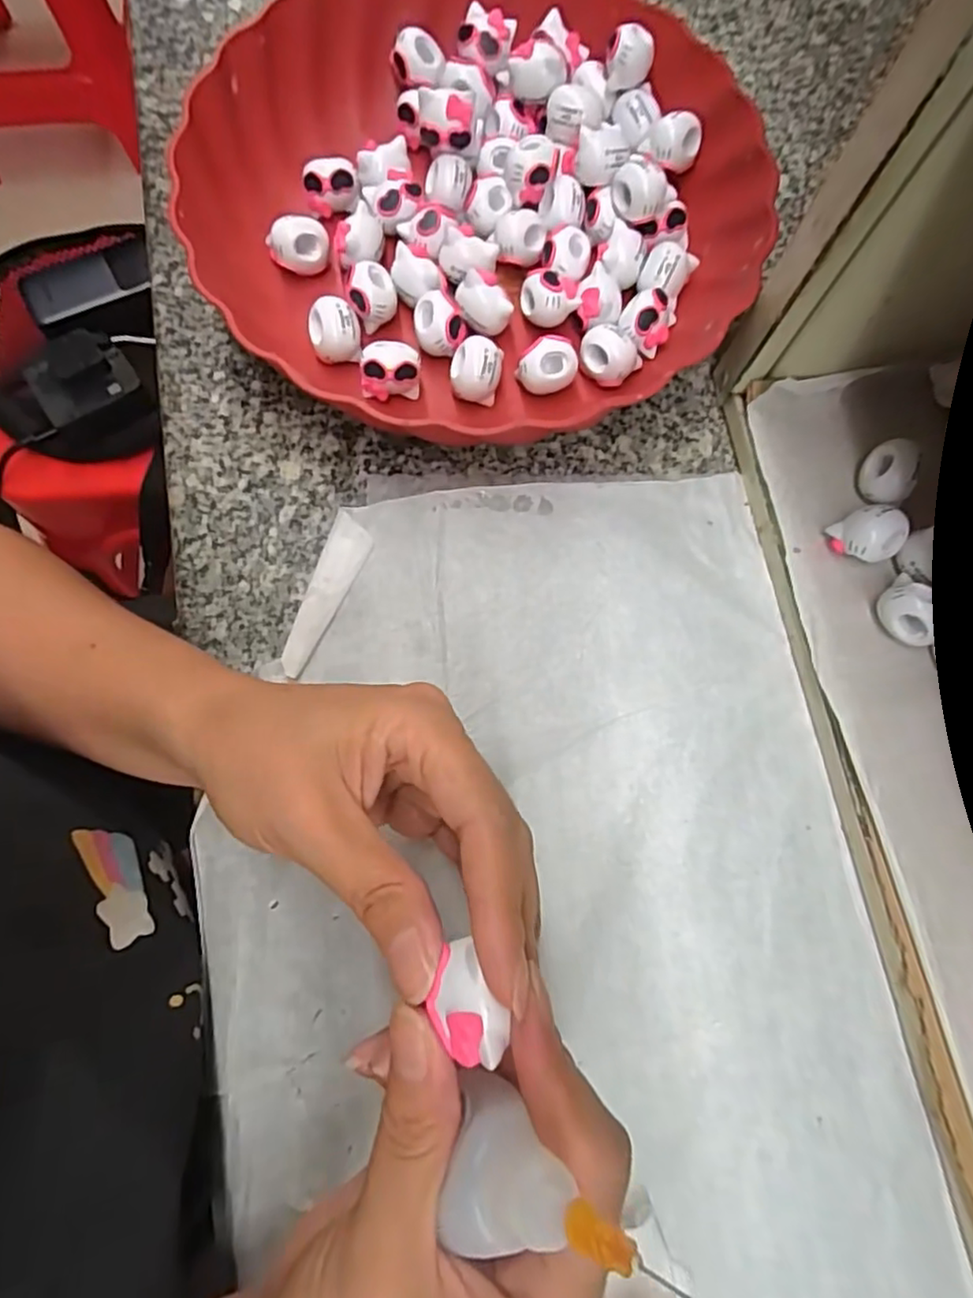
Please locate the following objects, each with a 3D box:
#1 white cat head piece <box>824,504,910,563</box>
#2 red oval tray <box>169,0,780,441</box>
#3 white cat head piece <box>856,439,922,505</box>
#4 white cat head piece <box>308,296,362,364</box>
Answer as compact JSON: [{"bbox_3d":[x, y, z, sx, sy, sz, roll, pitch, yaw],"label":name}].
[{"bbox_3d":[0.148,-0.043,0.245,0.021,0.021,0.020,0,76,-2],"label":"white cat head piece"},{"bbox_3d":[-0.005,-0.197,0.282,0.225,0.048,0.223,-38,80,-10],"label":"red oval tray"},{"bbox_3d":[0.159,-0.069,0.252,0.021,0.019,0.020,0,76,-2],"label":"white cat head piece"},{"bbox_3d":[-0.066,-0.138,0.278,0.021,0.022,0.020,-18,77,-6],"label":"white cat head piece"}]

